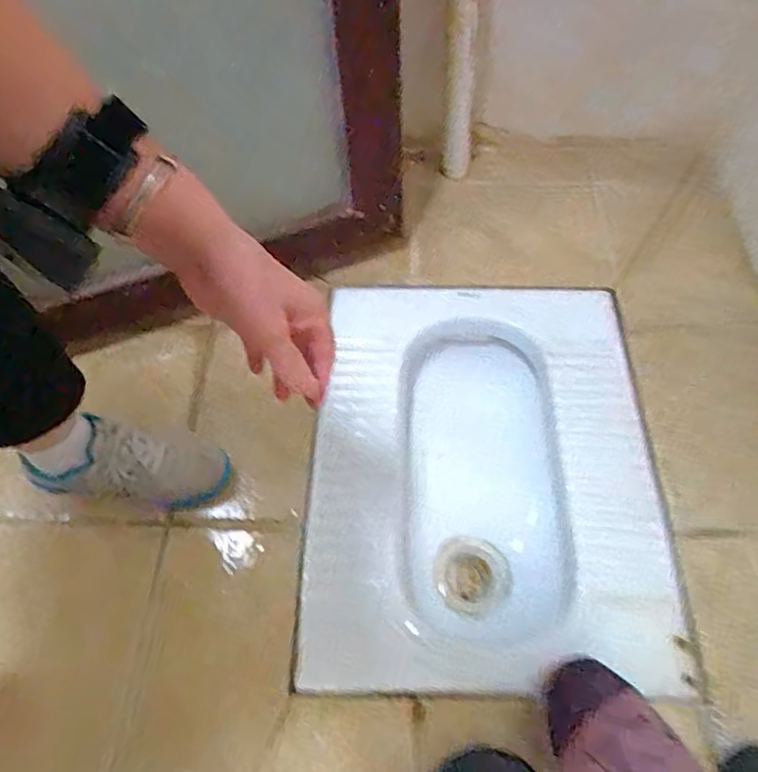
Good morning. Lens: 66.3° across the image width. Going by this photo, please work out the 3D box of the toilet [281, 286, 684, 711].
[{"bbox_3d":[0.130,0.121,0.779,0.420,0.152,0.532,2,58,4],"label":"toilet"}]

